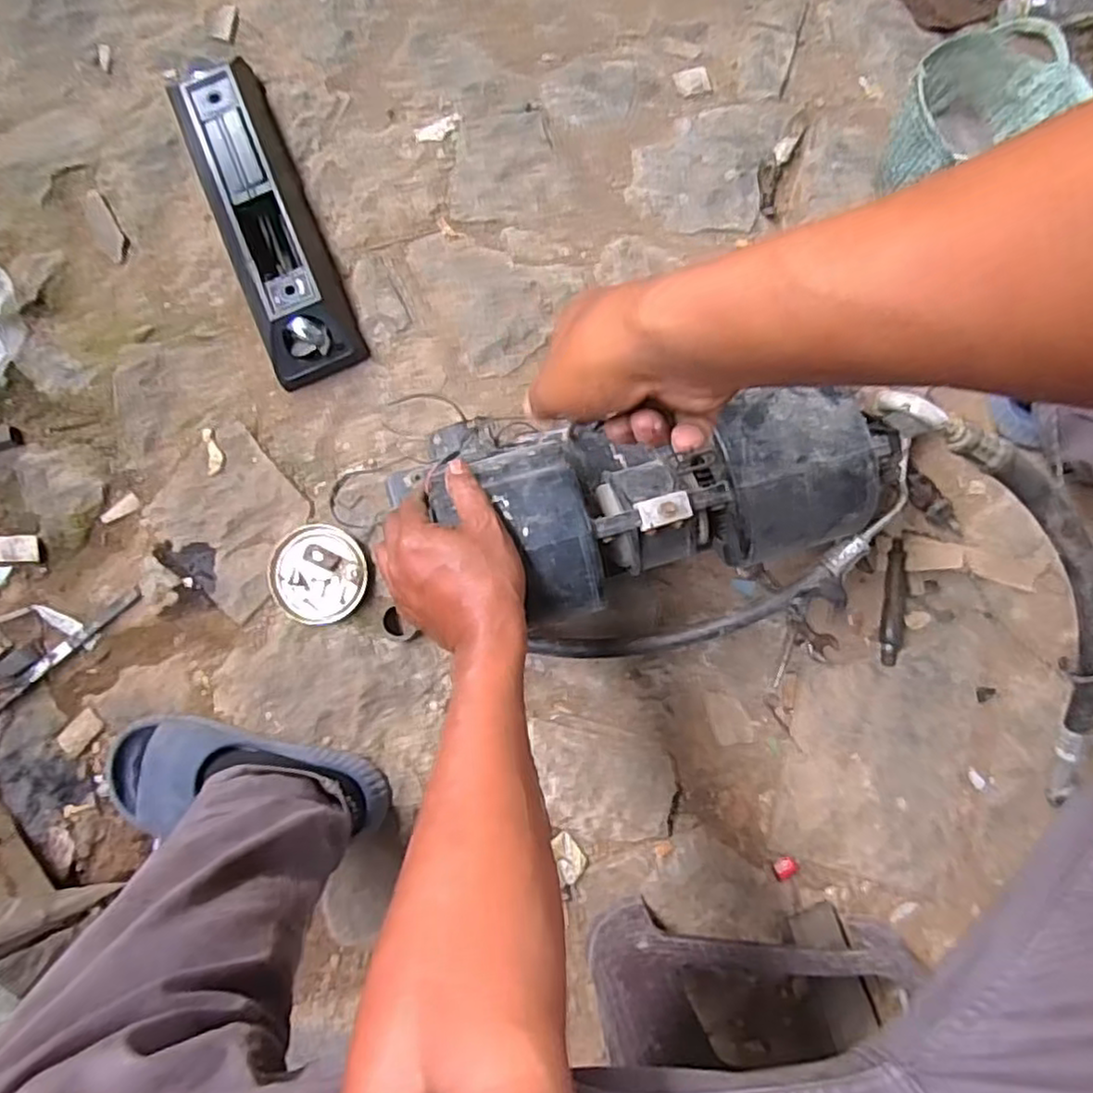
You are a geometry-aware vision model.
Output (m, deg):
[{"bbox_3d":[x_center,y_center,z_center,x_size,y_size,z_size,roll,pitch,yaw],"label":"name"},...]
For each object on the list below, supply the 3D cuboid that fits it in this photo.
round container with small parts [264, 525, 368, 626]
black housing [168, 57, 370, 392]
[{"bbox_3d":[-0.250,0.030,0.771,0.105,0.019,0.105,0,84,1],"label":"round container with small parts"},{"bbox_3d":[-0.324,-0.374,0.802,0.107,0.065,0.380,-23,84,-1],"label":"black housing"}]

